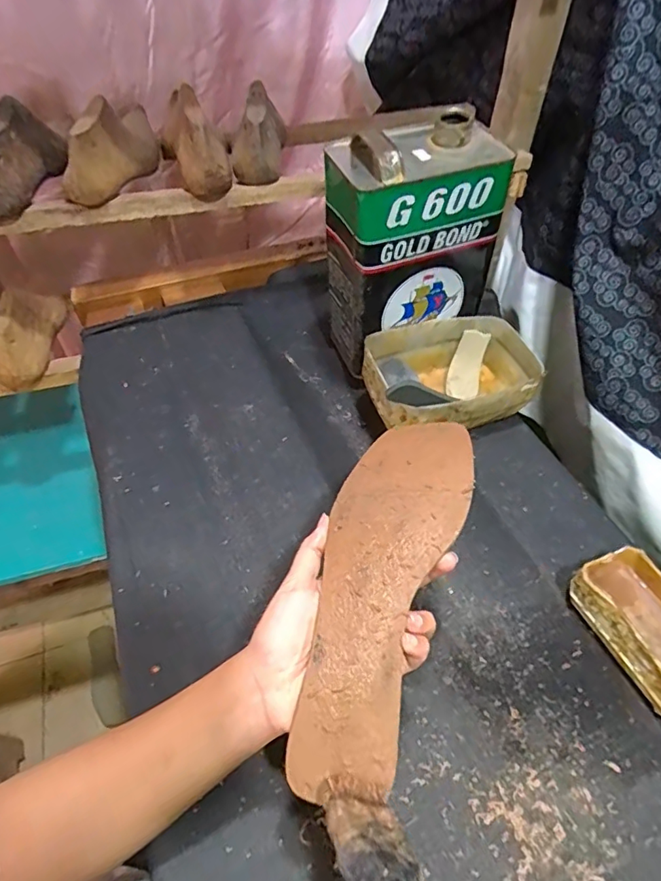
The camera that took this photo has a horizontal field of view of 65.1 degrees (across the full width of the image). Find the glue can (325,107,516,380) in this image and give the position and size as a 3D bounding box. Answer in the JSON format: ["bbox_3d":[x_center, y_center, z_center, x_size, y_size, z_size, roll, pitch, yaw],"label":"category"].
[{"bbox_3d":[0.086,-0.206,0.570,0.163,0.222,0.096,-18,52,-18],"label":"glue can"}]

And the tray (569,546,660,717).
[{"bbox_3d":[0.262,0.157,0.422,0.071,0.048,0.125,-21,54,-17],"label":"tray"}]

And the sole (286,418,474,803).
[{"bbox_3d":[0.032,0.085,0.328,0.077,0.027,0.241,15,64,12],"label":"sole"}]

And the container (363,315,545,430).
[{"bbox_3d":[0.135,-0.072,0.587,0.191,0.080,0.127,-13,52,-12],"label":"container"}]

